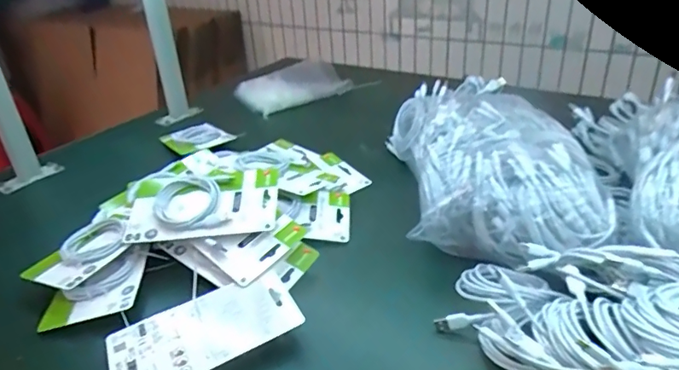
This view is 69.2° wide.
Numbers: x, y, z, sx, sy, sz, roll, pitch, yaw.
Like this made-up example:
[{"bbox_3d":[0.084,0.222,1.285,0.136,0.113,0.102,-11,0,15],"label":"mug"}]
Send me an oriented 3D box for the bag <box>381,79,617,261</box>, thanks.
[{"bbox_3d":[0.190,-0.034,0.666,0.210,0.113,0.352,-3,30,2],"label":"bag"}]

